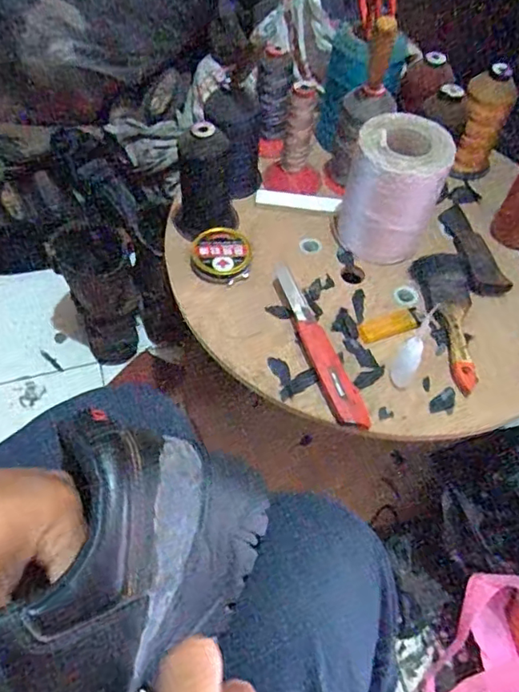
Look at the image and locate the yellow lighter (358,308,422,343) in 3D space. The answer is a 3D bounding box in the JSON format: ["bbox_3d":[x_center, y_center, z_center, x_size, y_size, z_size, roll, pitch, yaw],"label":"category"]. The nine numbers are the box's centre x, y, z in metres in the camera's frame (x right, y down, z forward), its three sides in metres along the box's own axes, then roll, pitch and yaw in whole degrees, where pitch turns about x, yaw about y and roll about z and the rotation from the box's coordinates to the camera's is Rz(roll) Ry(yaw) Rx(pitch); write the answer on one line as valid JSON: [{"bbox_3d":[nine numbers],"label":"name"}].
[{"bbox_3d":[0.149,-0.023,0.629,0.076,0.007,0.028,-17,58,-15],"label":"yellow lighter"}]

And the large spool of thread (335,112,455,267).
[{"bbox_3d":[0.150,-0.176,0.640,0.101,0.146,0.088,9,55,2],"label":"large spool of thread"}]

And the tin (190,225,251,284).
[{"bbox_3d":[-0.045,-0.108,0.658,0.068,0.021,0.069,2,55,-3],"label":"tin"}]

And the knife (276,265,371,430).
[{"bbox_3d":[0.059,-0.008,0.601,0.034,0.020,0.222,-15,58,-14],"label":"knife"}]

